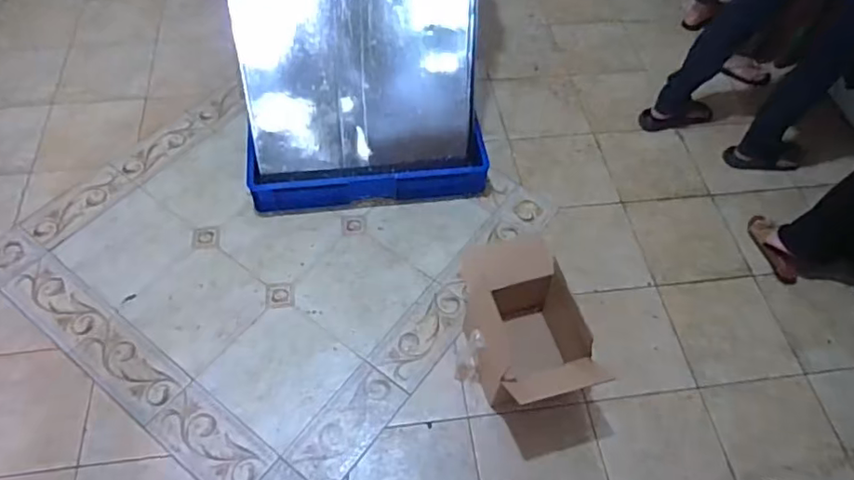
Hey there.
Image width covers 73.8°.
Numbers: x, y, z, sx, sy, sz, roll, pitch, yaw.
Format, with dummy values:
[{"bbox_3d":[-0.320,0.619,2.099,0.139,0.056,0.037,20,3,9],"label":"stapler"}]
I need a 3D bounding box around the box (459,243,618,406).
[{"bbox_3d":[0.233,0.225,1.369,0.233,0.281,0.361,-15,58,-12],"label":"box"}]

